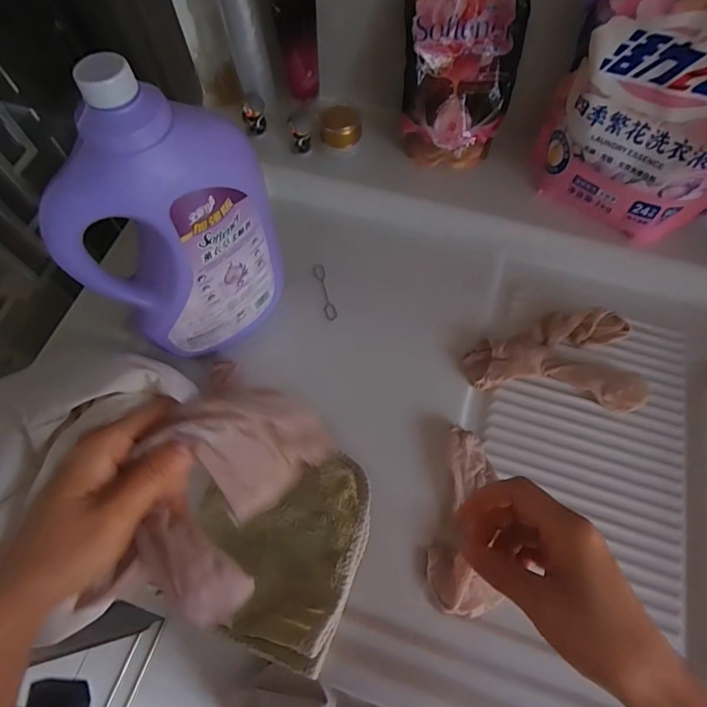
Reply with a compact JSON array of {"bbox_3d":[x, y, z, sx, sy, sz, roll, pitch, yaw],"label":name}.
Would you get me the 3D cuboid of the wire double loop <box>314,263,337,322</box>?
[{"bbox_3d":[-0.034,-0.075,0.553,0.014,0.004,0.080,-14,66,-5],"label":"wire double loop"}]

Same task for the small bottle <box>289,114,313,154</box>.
[{"bbox_3d":[-0.068,-0.282,0.589,0.026,0.040,0.027,-3,66,0],"label":"small bottle"}]

